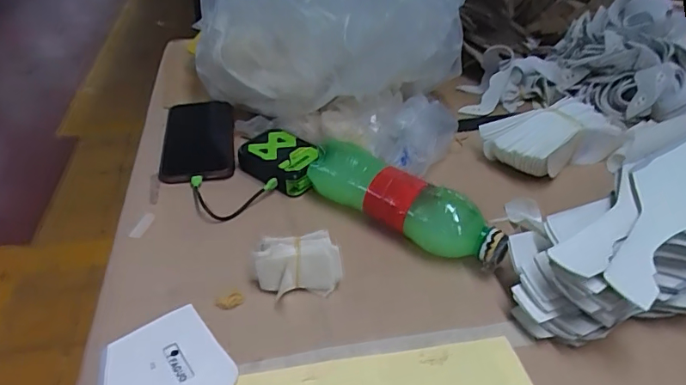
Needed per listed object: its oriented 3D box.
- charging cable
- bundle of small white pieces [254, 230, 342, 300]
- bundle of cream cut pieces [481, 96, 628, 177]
[{"bbox_3d":[-0.120,0.005,0.507,0.093,0.019,0.055,6,37,6],"label":"charging cable"},{"bbox_3d":[-0.037,0.060,0.411,0.068,0.039,0.034,-2,37,-5],"label":"bundle of small white pieces"},{"bbox_3d":[0.241,-0.064,0.574,0.166,0.058,0.083,-19,41,-25],"label":"bundle of cream cut pieces"}]

